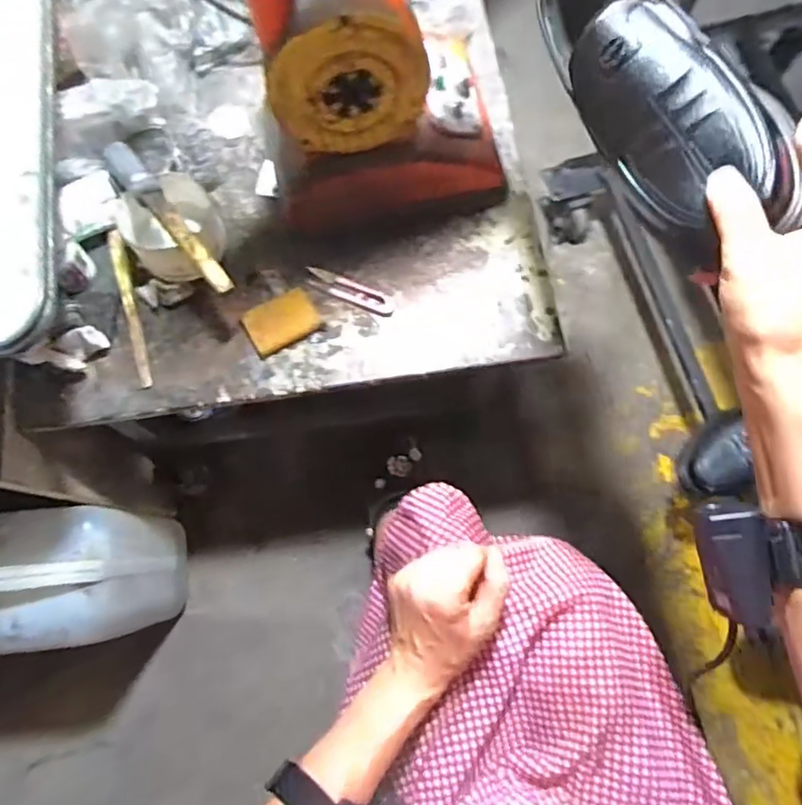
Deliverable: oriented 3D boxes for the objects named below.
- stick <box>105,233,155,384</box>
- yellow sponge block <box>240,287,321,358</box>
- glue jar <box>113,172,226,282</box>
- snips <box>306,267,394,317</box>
[{"bbox_3d":[-0.273,-0.096,0.574,0.015,0.013,0.170,-16,77,-6],"label":"stick"},{"bbox_3d":[-0.121,-0.083,0.574,0.072,0.011,0.046,-32,79,-10],"label":"yellow sponge block"},{"bbox_3d":[-0.228,-0.172,0.569,0.092,0.072,0.091,0,75,-2],"label":"glue jar"},{"bbox_3d":[-0.053,-0.116,0.589,0.096,0.004,0.024,23,76,4],"label":"snips"}]

